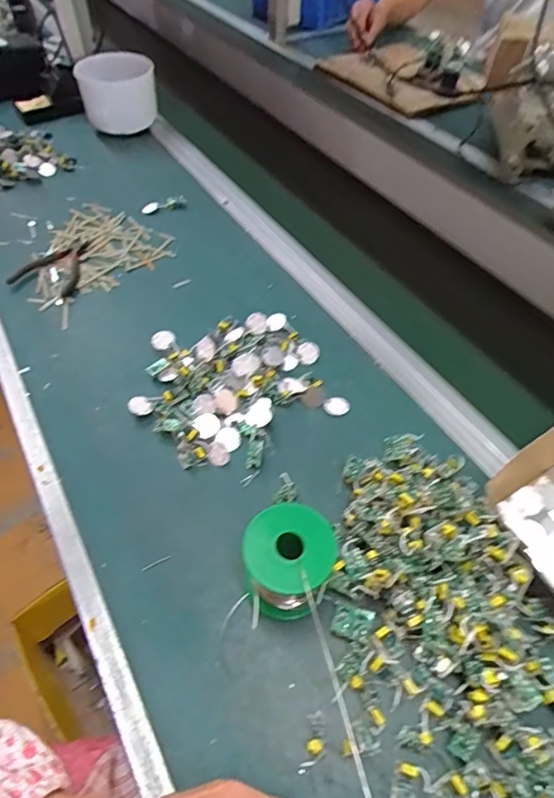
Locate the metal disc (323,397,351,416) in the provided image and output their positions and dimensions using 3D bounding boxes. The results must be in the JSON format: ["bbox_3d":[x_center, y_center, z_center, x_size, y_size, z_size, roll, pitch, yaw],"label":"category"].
[{"bbox_3d":[0.065,0.008,0.539,0.028,0.005,0.021,-19,55,-15],"label":"metal disc"}]

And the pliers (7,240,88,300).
[{"bbox_3d":[-0.297,-0.181,0.671,0.089,0.010,0.116,11,52,8],"label":"pliers"}]

